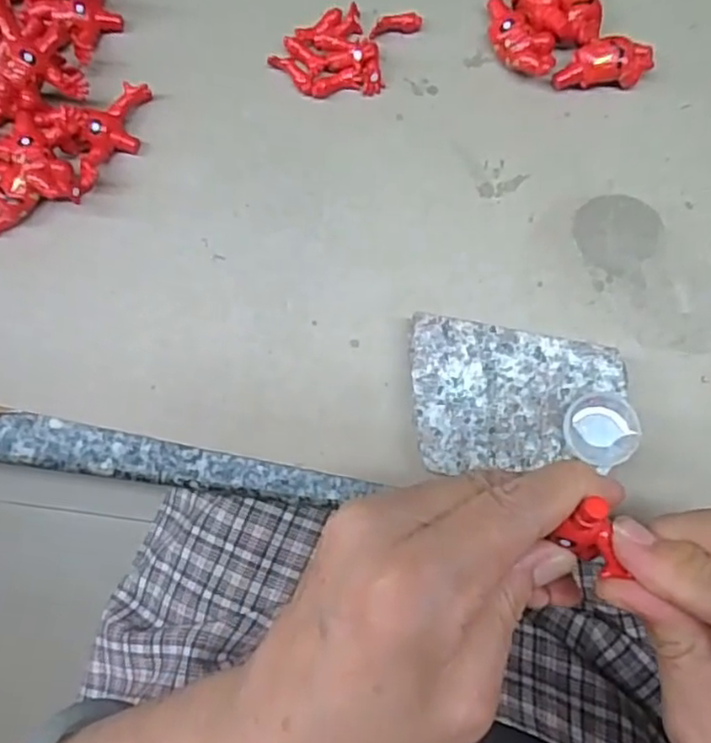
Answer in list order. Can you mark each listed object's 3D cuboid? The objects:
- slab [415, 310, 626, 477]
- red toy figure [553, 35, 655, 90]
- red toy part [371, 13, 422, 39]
[{"bbox_3d":[0.062,0.010,0.263,0.078,0.018,0.057,3,83,5],"label":"slab"},{"bbox_3d":[0.105,-0.129,0.280,0.041,0.013,0.017,-2,82,5],"label":"red toy figure"},{"bbox_3d":[0.018,-0.152,0.294,0.023,0.008,0.007,-14,81,3],"label":"red toy part"}]

